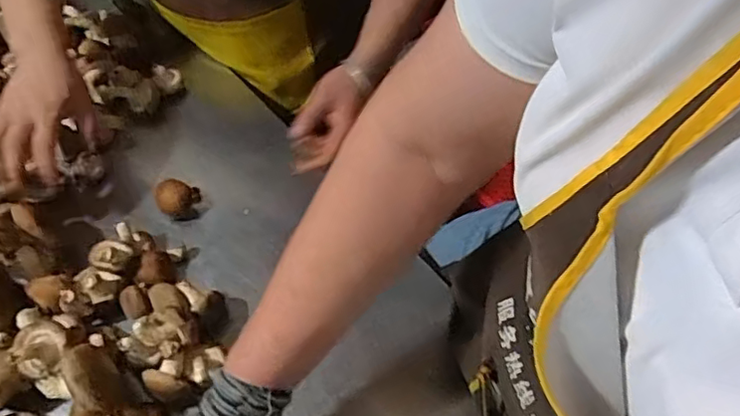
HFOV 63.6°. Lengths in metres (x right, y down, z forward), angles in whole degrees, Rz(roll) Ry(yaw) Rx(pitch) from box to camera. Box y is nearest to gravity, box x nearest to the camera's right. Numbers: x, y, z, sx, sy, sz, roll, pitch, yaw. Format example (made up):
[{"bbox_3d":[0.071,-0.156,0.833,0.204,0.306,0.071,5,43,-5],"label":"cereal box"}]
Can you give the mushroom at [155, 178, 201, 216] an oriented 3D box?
[{"bbox_3d":[-0.220,-0.015,0.683,0.048,0.030,0.037,-18,60,-16],"label":"mushroom"}]

